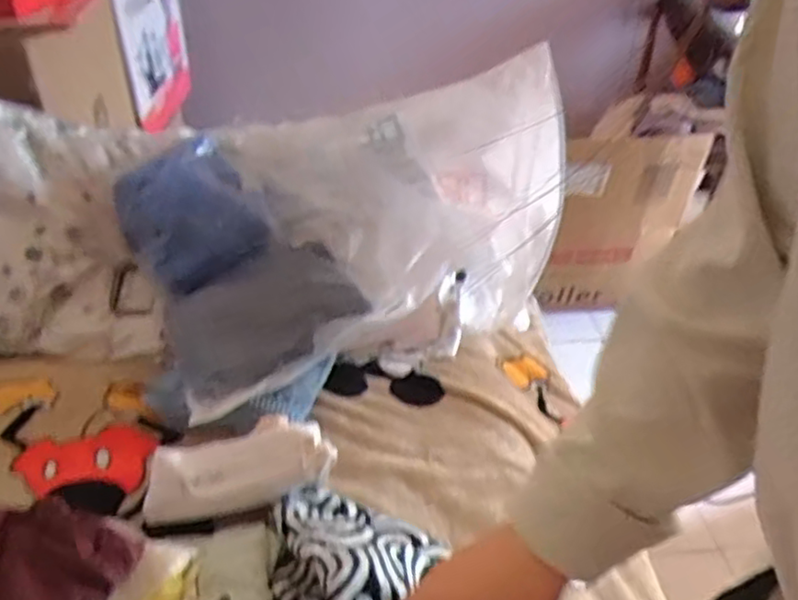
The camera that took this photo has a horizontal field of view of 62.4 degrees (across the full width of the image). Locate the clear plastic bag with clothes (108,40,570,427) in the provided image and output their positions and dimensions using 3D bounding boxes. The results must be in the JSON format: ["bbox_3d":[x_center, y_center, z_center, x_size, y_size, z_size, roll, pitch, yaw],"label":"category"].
[{"bbox_3d":[-0.077,-0.118,0.798,0.495,0.277,0.350,-20,43,-28],"label":"clear plastic bag with clothes"}]

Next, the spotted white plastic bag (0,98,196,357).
[{"bbox_3d":[-0.494,-0.098,0.776,0.416,0.204,0.277,-3,37,-8],"label":"spotted white plastic bag"}]

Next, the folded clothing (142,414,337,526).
[{"bbox_3d":[-0.142,0.145,0.588,0.163,0.044,0.064,-16,38,1],"label":"folded clothing"}]

